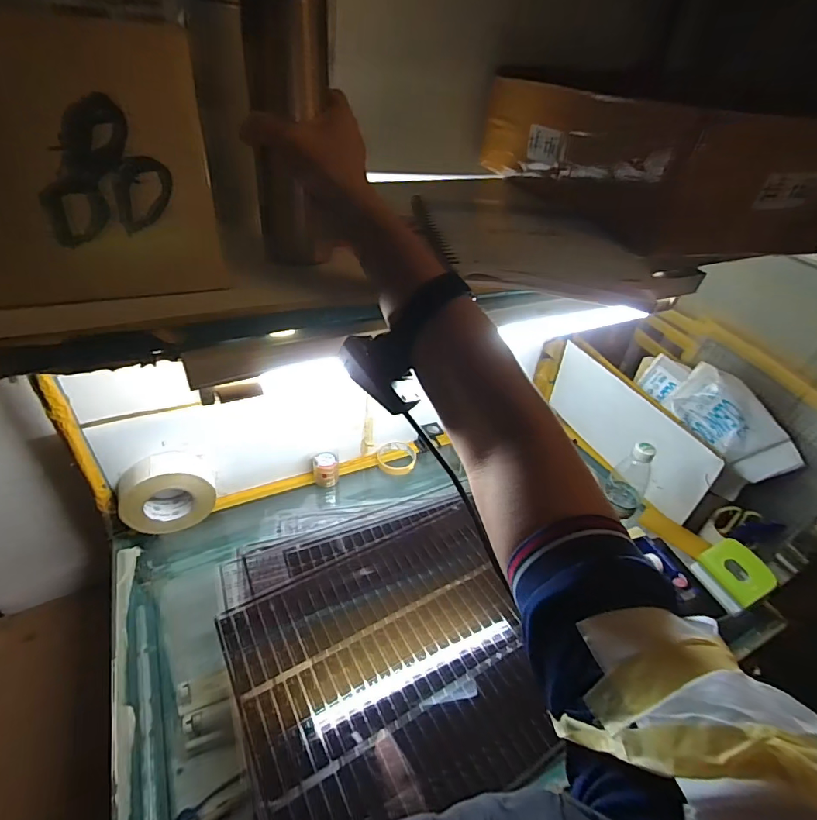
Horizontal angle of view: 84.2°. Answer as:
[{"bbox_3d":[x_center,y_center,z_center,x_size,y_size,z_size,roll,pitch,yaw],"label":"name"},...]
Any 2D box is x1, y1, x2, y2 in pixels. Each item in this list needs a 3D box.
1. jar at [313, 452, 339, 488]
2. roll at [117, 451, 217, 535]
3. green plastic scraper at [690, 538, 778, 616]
[{"bbox_3d":[-0.168,0.121,0.925,0.051,0.067,0.047,-4,39,-10],"label":"jar"},{"bbox_3d":[-0.417,0.149,0.792,0.151,0.132,0.066,-18,43,-25],"label":"roll"},{"bbox_3d":[0.557,0.283,0.779,0.016,0.098,0.095,4,38,-45],"label":"green plastic scraper"}]

